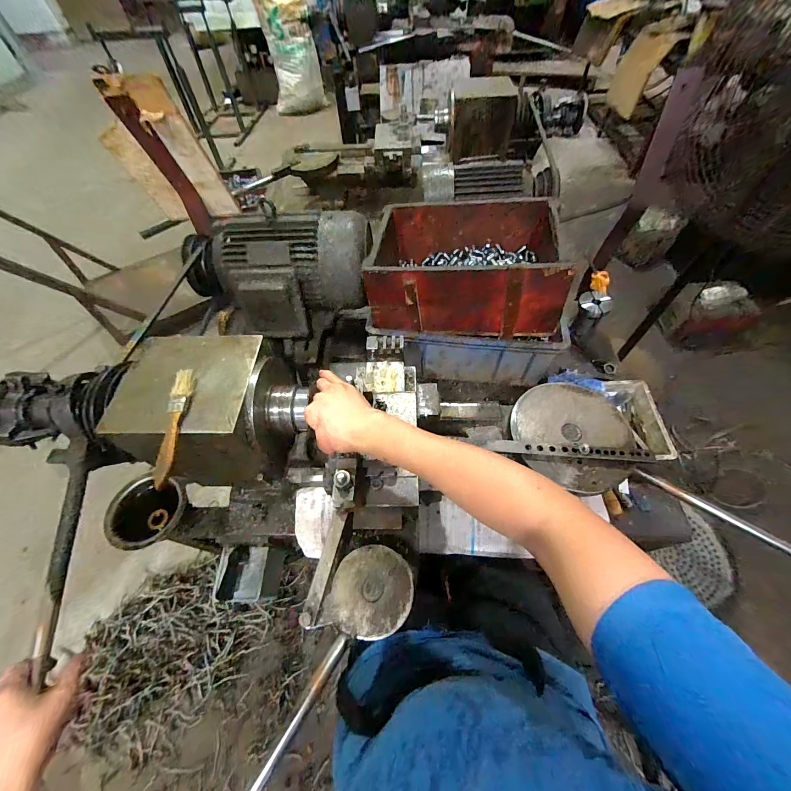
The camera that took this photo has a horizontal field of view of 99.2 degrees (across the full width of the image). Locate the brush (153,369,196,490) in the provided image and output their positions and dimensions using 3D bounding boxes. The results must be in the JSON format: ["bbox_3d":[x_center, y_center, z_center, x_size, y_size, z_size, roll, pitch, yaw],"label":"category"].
[{"bbox_3d":[-0.265,0.032,0.401,0.024,0.012,0.151,-5,57,0],"label":"brush"}]

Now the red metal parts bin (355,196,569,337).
[{"bbox_3d":[0.141,-0.275,0.689,0.365,0.147,0.263,6,57,7],"label":"red metal parts bin"}]

